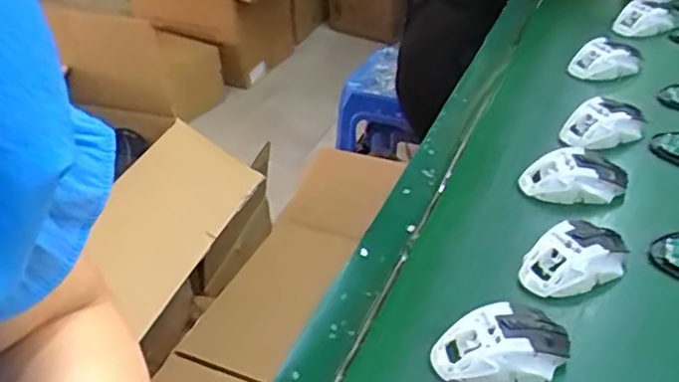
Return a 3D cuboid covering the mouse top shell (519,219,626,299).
[{"bbox_3d":[0.229,0.068,0.651,0.109,0.045,0.068,-18,40,-20],"label":"mouse top shell"}]

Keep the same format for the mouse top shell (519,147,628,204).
[{"bbox_3d":[0.264,-0.014,0.758,0.115,0.045,0.065,4,37,7],"label":"mouse top shell"}]

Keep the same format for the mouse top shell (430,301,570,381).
[{"bbox_3d":[0.137,0.133,0.571,0.115,0.043,0.068,-5,37,-4],"label":"mouse top shell"}]

